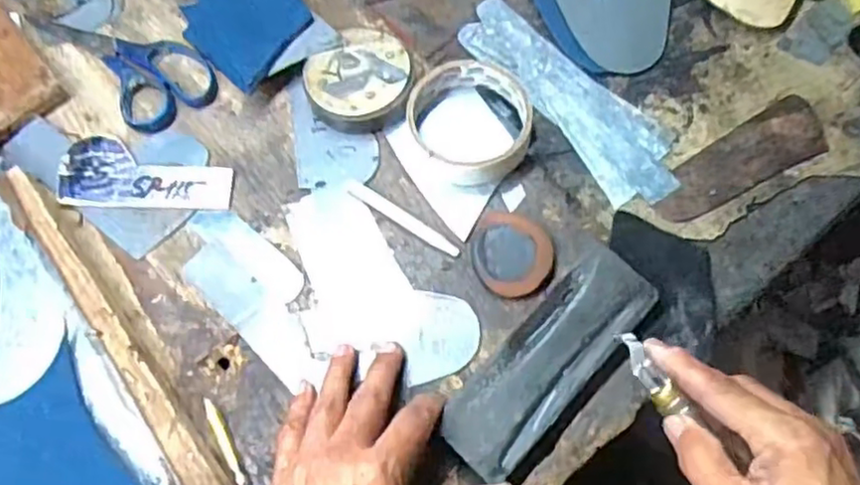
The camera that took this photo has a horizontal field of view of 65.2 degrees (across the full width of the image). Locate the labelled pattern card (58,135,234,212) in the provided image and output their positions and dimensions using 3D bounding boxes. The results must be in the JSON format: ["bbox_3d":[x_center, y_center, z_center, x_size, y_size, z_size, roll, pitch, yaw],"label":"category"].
[{"bbox_3d":[-0.197,-0.049,0.470,0.123,0.005,0.054,3,66,4],"label":"labelled pattern card"}]

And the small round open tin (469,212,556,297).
[{"bbox_3d":[0.052,0.007,0.424,0.049,0.012,0.055,-4,75,-2],"label":"small round open tin"}]

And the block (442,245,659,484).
[{"bbox_3d":[0.070,0.067,0.395,0.053,0.020,0.148,42,78,10],"label":"block"}]

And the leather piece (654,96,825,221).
[{"bbox_3d":[0.216,-0.056,0.466,0.139,0.004,0.045,-30,64,-9],"label":"leather piece"}]

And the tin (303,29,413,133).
[{"bbox_3d":[-0.050,-0.115,0.472,0.073,0.024,0.073,0,74,-1],"label":"tin"}]

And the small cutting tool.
[{"bbox_3d":[0.123,0.074,0.378,0.012,0.010,0.054,-25,65,-8],"label":"small cutting tool"}]

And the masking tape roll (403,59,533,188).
[{"bbox_3d":[0.029,-0.084,0.459,0.075,0.034,0.087,-38,78,-11],"label":"masking tape roll"}]

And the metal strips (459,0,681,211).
[{"bbox_3d":[0.103,-0.109,0.495,0.065,0.006,0.200,-34,71,-11],"label":"metal strips"}]

